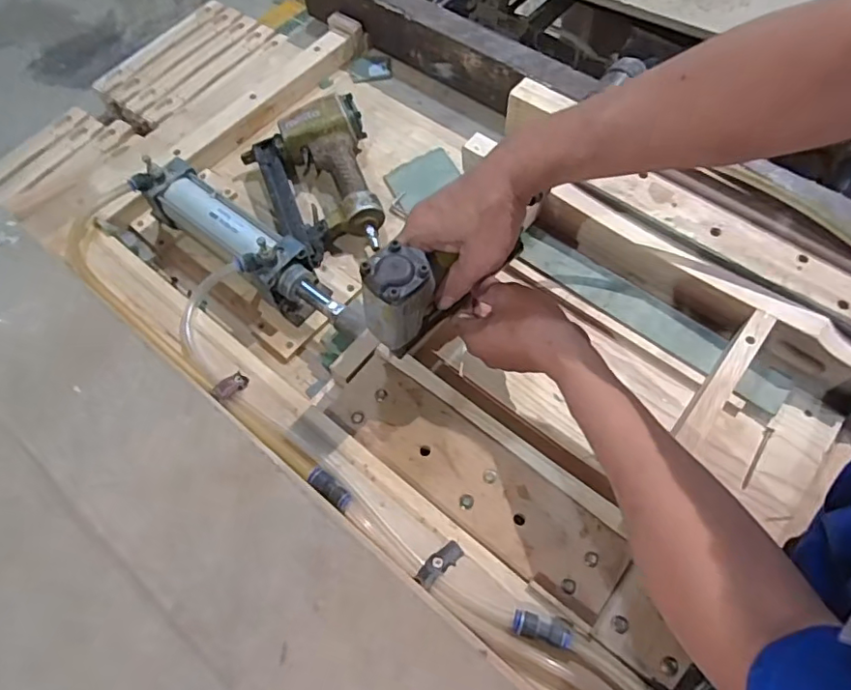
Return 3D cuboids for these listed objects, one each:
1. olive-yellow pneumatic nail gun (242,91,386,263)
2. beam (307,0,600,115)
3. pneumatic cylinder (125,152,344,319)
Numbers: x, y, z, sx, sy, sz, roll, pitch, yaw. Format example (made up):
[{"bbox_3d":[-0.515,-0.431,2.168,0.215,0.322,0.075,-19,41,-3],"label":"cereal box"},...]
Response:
[{"bbox_3d":[-0.131,-0.205,0.694,0.155,0.059,0.219,-19,64,-8],"label":"olive-yellow pneumatic nail gun"},{"bbox_3d":[0.010,-0.422,0.782,0.478,0.090,0.051,34,69,18],"label":"beam"},{"bbox_3d":[-0.203,-0.114,0.628,0.286,0.084,0.074,38,70,19],"label":"pneumatic cylinder"}]

